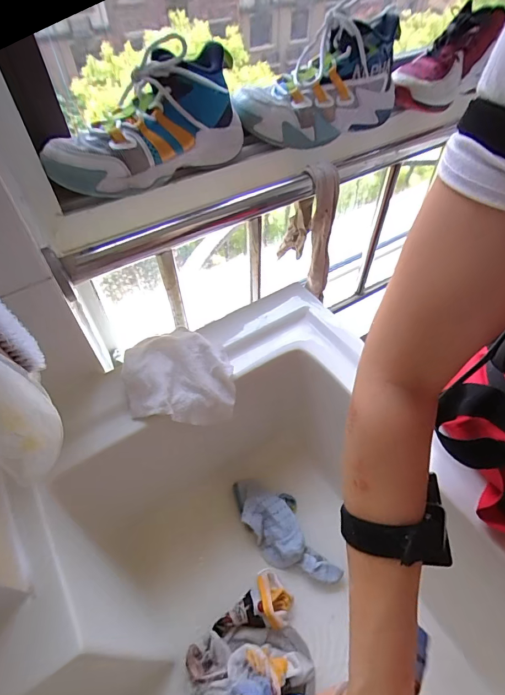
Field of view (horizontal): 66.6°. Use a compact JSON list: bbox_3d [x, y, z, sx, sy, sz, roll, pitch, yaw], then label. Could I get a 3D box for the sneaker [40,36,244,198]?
[{"bbox_3d":[-0.118,-0.254,0.429,0.234,0.108,0.077,-31,58,-22],"label":"sneaker"}]

